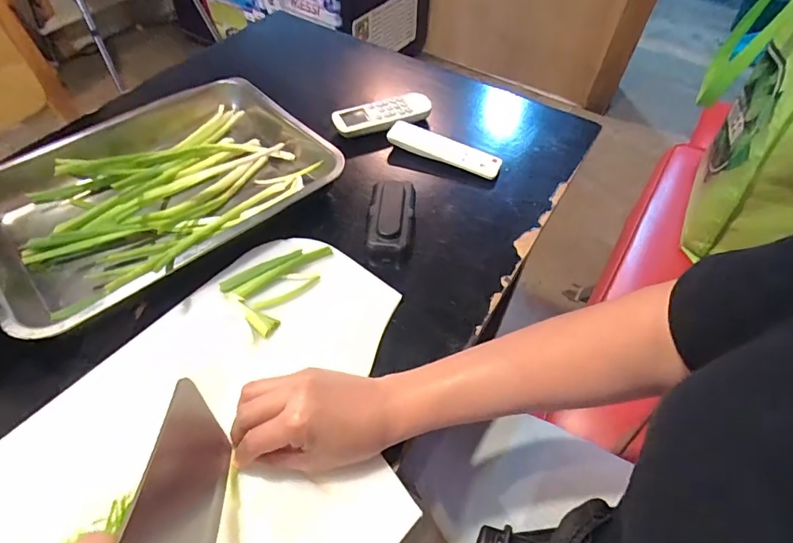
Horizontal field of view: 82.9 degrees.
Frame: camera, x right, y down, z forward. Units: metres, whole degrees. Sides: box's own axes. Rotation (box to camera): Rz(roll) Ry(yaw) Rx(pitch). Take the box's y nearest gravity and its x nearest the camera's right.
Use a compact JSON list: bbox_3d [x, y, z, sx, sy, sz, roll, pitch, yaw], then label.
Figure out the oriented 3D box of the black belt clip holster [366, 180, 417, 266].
[{"bbox_3d":[-0.005,-0.056,0.493,0.051,0.030,0.103,7,63,1],"label":"black belt clip holster"}]

